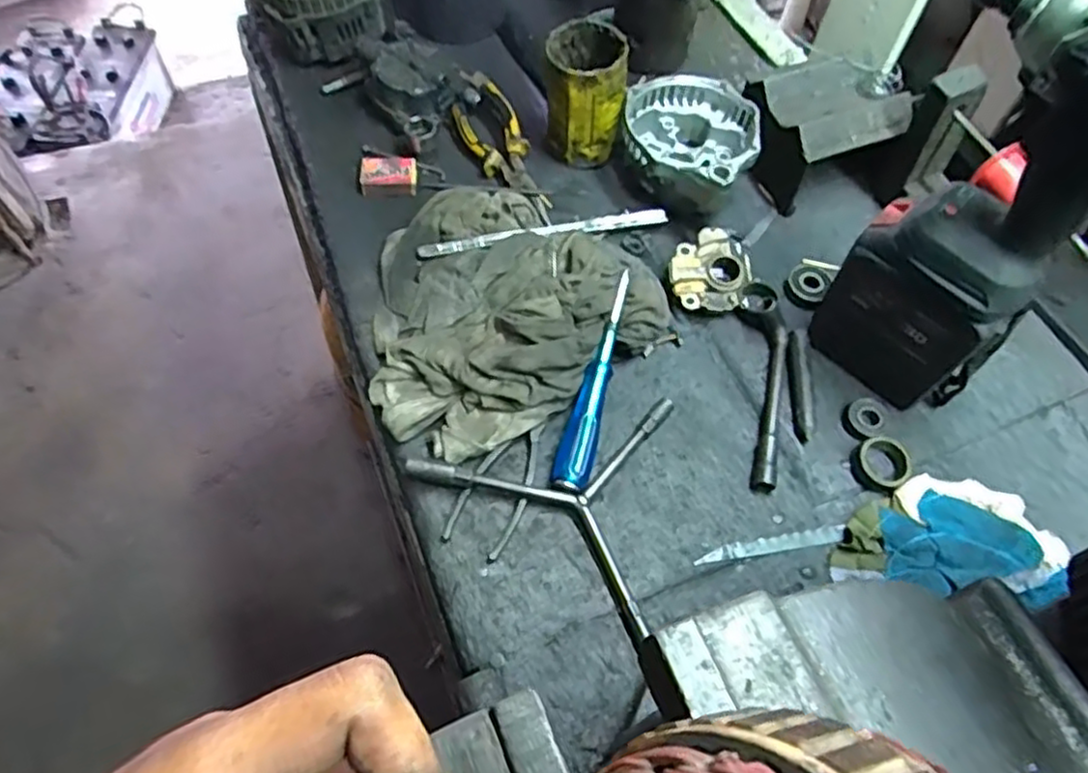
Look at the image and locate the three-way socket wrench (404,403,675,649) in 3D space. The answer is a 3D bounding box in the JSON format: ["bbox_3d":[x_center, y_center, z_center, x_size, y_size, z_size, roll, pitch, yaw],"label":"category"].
[{"bbox_3d":[0.033,0.057,0.552,0.203,0.028,0.171,32,63,15],"label":"three-way socket wrench"}]

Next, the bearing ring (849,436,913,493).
[{"bbox_3d":[0.262,0.060,0.559,0.040,0.017,0.042,1,59,-2],"label":"bearing ring"}]

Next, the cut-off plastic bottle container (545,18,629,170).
[{"bbox_3d":[0.039,-0.281,0.691,0.076,0.105,0.075,5,59,0],"label":"cut-off plastic bottle container"}]

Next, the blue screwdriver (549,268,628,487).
[{"bbox_3d":[0.045,-0.012,0.580,0.028,0.027,0.199,16,68,6],"label":"blue screwdriver"}]

